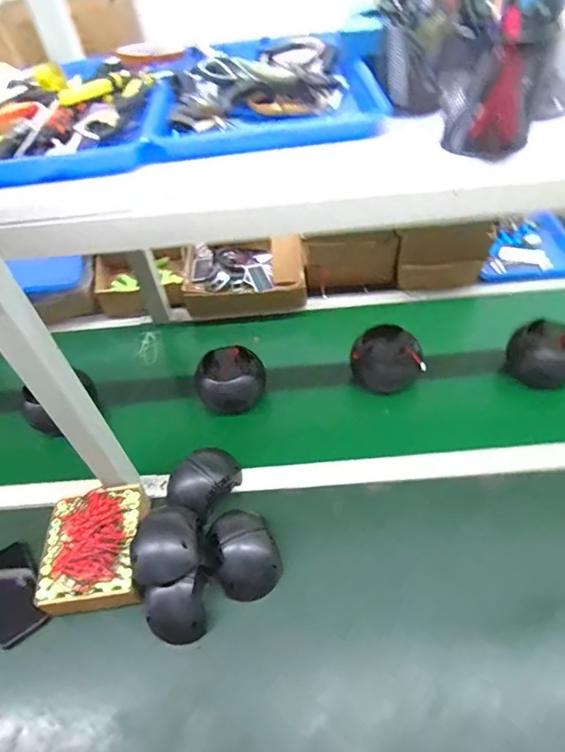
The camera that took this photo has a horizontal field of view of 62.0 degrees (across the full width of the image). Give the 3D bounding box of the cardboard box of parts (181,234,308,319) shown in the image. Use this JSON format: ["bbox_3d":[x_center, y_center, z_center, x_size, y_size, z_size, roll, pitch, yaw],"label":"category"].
[{"bbox_3d":[-0.095,-0.265,1.134,0.291,0.141,0.220,-5,48,2],"label":"cardboard box of parts"}]

